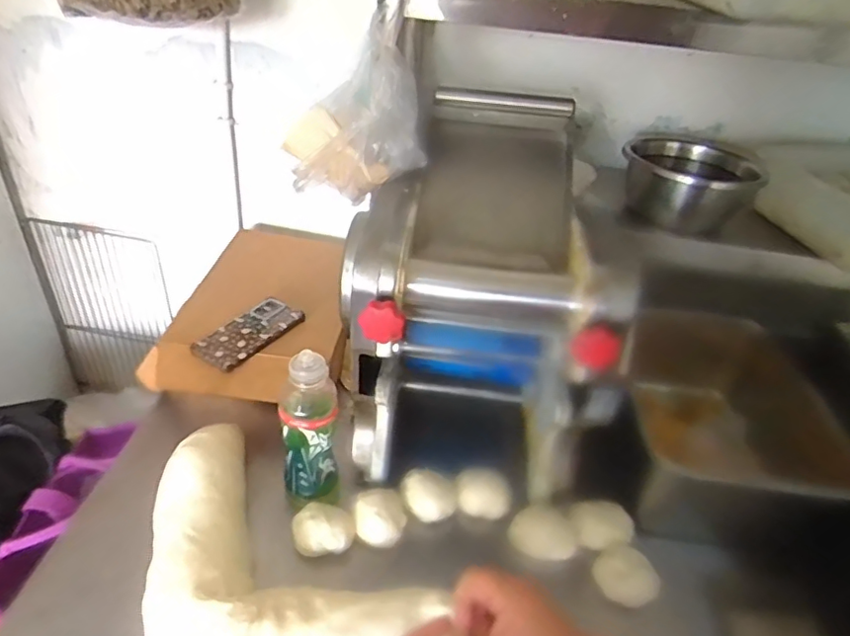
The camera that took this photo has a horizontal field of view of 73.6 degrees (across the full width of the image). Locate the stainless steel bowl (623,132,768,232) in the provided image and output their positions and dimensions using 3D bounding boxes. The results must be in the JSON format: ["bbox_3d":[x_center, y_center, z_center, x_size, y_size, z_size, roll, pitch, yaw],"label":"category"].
[{"bbox_3d":[0.389,-0.197,0.848,0.185,0.092,0.188,19,37,17],"label":"stainless steel bowl"}]

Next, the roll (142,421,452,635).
[{"bbox_3d":[-0.187,0.272,0.616,0.346,0.070,0.209,26,39,26],"label":"roll"}]

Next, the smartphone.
[{"bbox_3d":[-0.264,0.019,0.859,0.081,0.011,0.169,24,38,23],"label":"smartphone"}]

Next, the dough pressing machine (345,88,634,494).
[{"bbox_3d":[0.075,-0.028,0.721,0.307,0.382,0.343,7,35,0],"label":"dough pressing machine"}]

